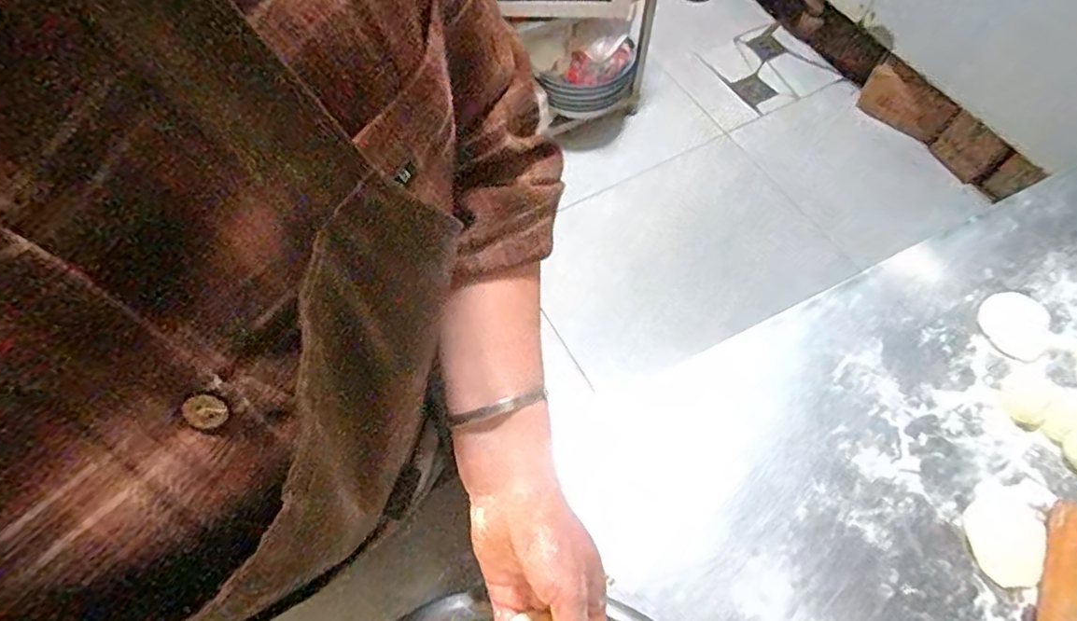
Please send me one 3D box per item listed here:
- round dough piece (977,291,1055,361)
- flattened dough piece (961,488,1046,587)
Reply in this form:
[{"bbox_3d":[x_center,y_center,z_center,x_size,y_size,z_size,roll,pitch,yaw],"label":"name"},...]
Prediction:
[{"bbox_3d":[0.488,0.013,0.579,0.077,0.004,0.068,-32,66,-16],"label":"round dough piece"},{"bbox_3d":[0.394,0.192,0.482,0.057,0.005,0.078,22,64,12],"label":"flattened dough piece"}]

